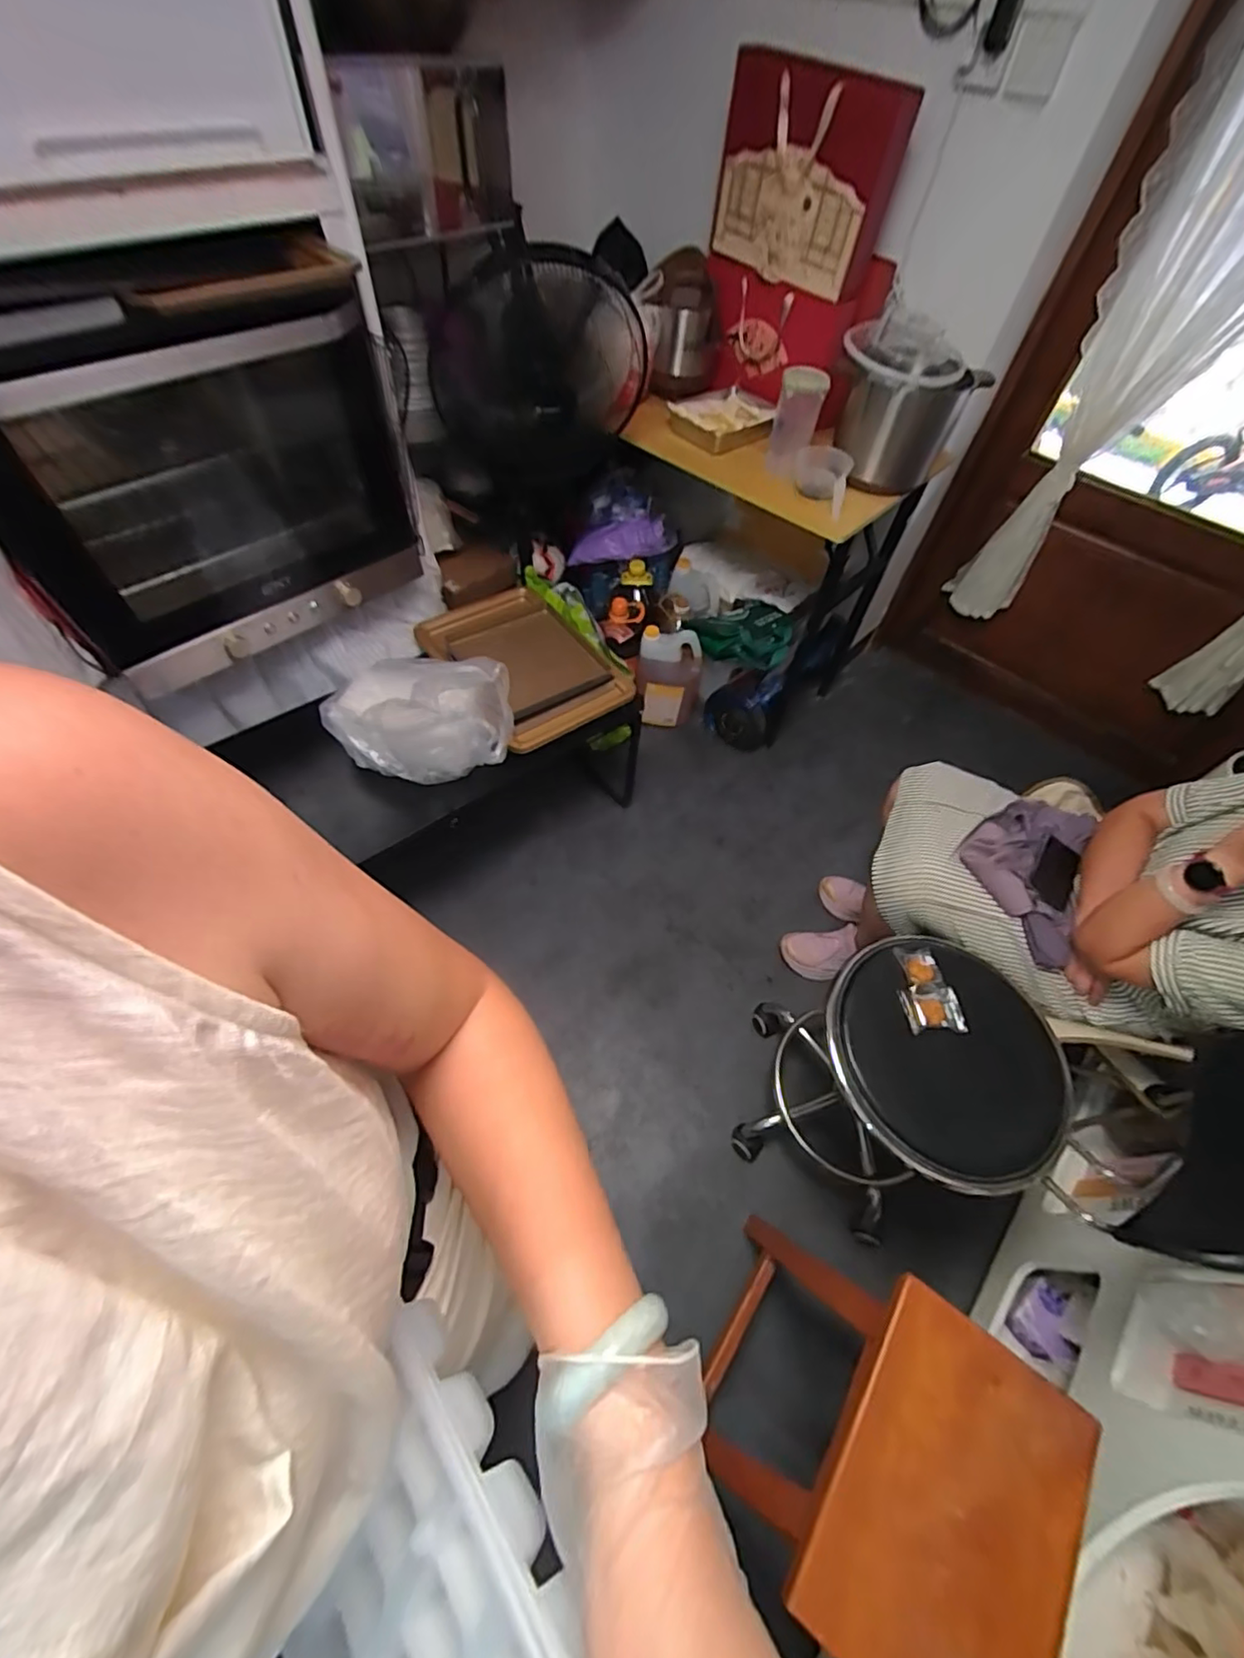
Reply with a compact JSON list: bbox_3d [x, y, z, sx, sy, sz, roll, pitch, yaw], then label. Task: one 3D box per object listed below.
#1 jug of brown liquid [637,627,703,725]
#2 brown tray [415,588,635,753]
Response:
[{"bbox_3d":[0.142,-0.455,1.859,0.194,0.310,0.107,8,56,1],"label":"jug of brown liquid"},{"bbox_3d":[-0.231,-0.407,1.418,0.342,0.051,0.487,-30,63,-22],"label":"brown tray"}]

